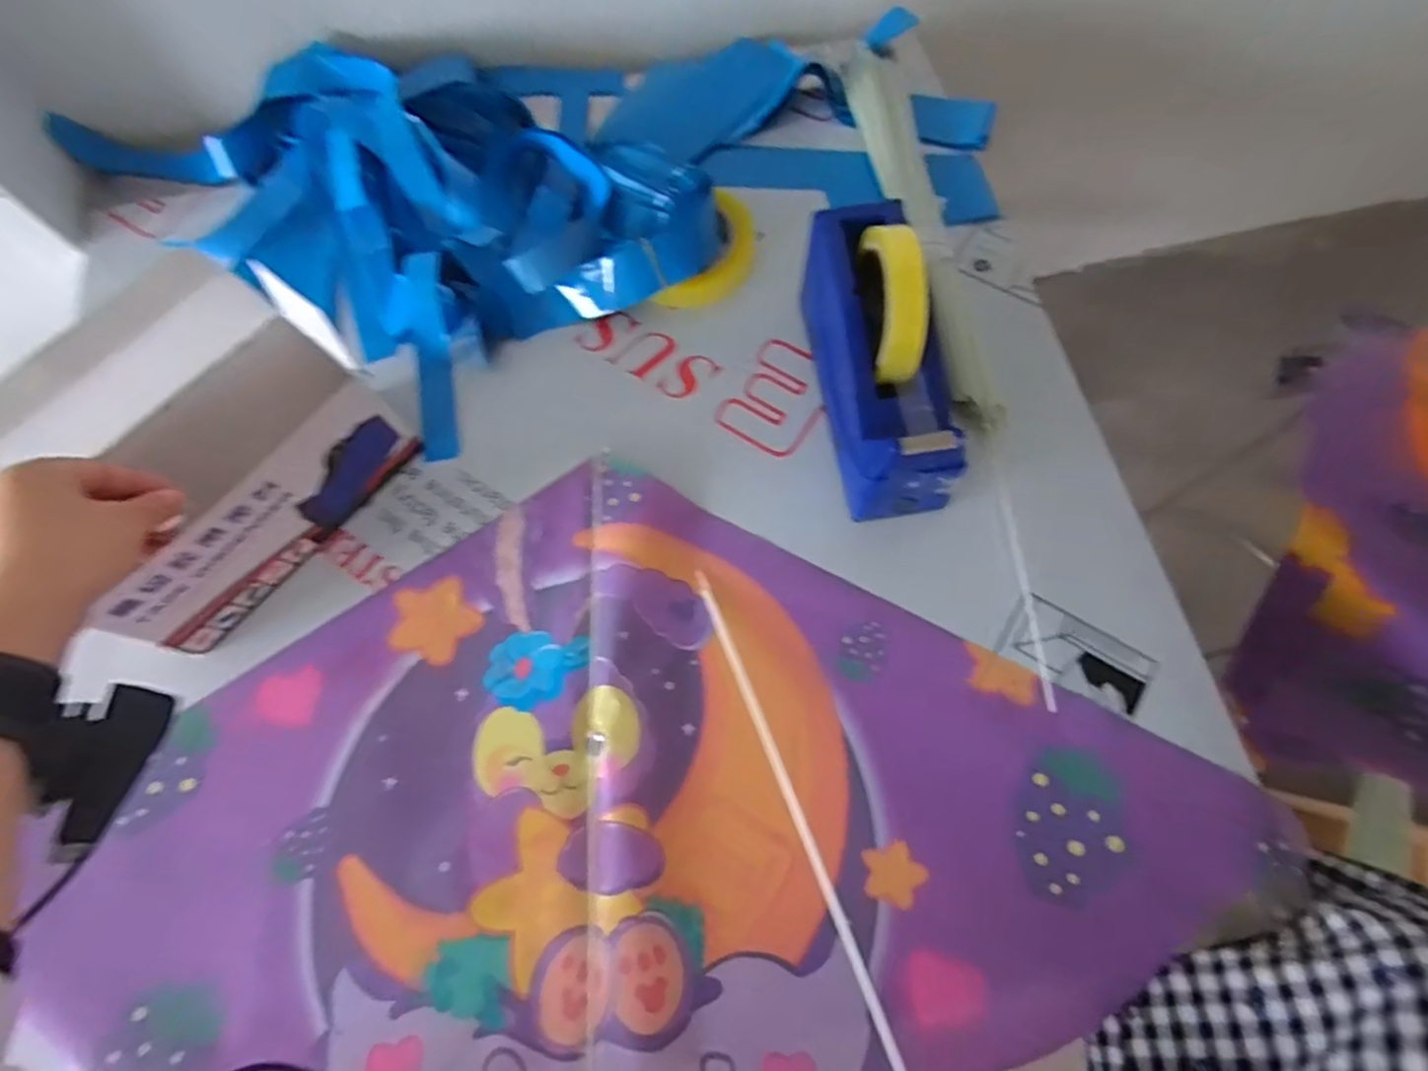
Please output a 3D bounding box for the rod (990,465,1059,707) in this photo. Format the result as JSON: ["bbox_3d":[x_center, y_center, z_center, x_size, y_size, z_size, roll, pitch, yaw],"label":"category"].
[{"bbox_3d":[0.213,0.030,0.469,0.009,0.004,0.176,-6,70,3],"label":"rod"}]

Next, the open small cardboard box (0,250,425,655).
[{"bbox_3d":[-0.350,-0.052,0.459,0.237,0.122,0.173,-42,74,-13],"label":"open small cardboard box"}]

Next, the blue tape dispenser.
[{"bbox_3d":[0.114,-0.125,0.466,0.074,0.128,0.201,-8,70,-1],"label":"blue tape dispenser"}]

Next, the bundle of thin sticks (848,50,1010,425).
[{"bbox_3d":[0.174,-0.265,0.571,0.045,0.028,0.387,-9,70,1],"label":"bundle of thin sticks"}]

